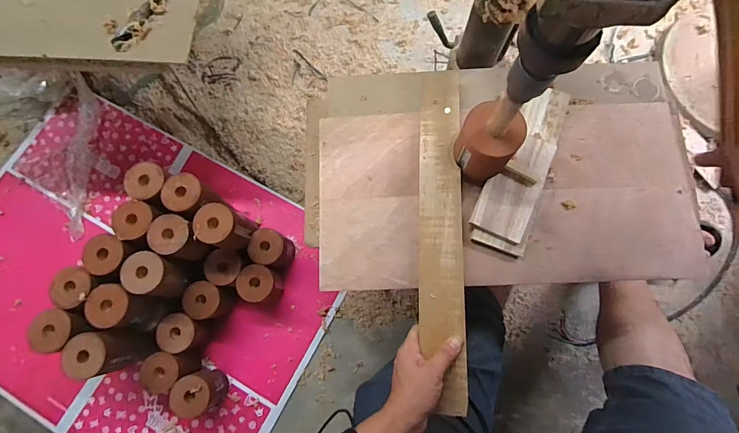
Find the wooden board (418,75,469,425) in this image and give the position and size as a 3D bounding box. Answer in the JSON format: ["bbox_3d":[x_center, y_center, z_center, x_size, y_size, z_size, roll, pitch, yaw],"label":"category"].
[{"bbox_3d":[0.102,0.010,0.533,0.063,0.015,0.487,1,75,2],"label":"wooden board"}]

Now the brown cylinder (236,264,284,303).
[{"bbox_3d":[-0.241,0.149,0.819,0.072,0.108,0.075,-2,77,1],"label":"brown cylinder"}]

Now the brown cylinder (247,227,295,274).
[{"bbox_3d":[-0.220,0.073,0.834,0.079,0.095,0.076,0,77,1],"label":"brown cylinder"}]

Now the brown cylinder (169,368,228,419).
[{"bbox_3d":[-0.358,0.371,0.781,0.083,0.102,0.080,0,77,1],"label":"brown cylinder"}]

